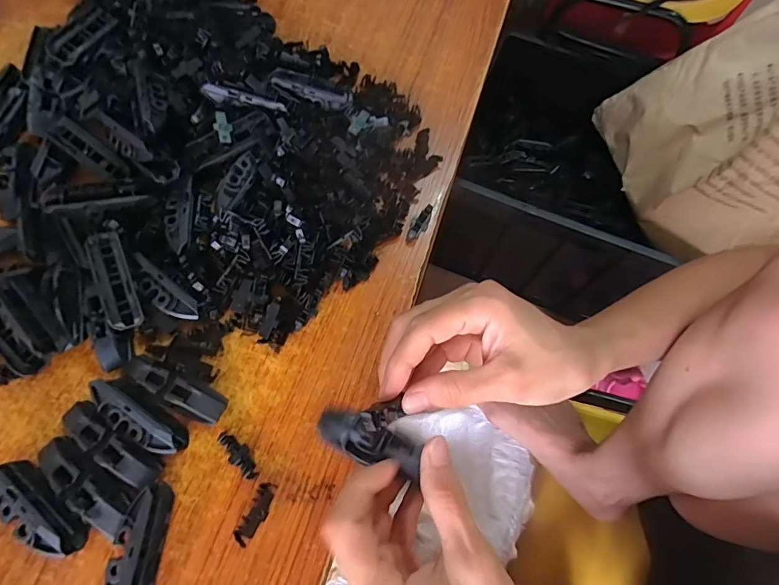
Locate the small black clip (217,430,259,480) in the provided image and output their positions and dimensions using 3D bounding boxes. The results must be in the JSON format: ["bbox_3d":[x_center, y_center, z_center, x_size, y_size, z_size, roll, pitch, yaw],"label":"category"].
[{"bbox_3d":[-0.096,0.103,0.276,0.036,0.008,0.013,40,71,13],"label":"small black clip"}]

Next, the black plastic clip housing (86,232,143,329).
[{"bbox_3d":[-0.191,-0.010,0.299,0.021,0.010,0.074,-22,70,-11],"label":"black plastic clip housing"}]

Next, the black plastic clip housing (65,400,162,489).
[{"bbox_3d":[-0.172,0.095,0.269,0.073,0.020,0.019,36,70,12],"label":"black plastic clip housing"}]

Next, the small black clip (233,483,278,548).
[{"bbox_3d":[-0.081,0.134,0.263,0.012,0.008,0.035,24,68,8],"label":"small black clip"}]

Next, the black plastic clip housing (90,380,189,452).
[{"bbox_3d":[-0.160,0.079,0.275,0.069,0.023,0.023,33,69,11],"label":"black plastic clip housing"}]

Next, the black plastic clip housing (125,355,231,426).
[{"bbox_3d":[-0.141,0.062,0.284,0.072,0.021,0.021,24,68,8],"label":"black plastic clip housing"}]

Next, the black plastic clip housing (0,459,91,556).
[{"bbox_3d":[-0.207,0.126,0.252,0.071,0.023,0.020,38,70,13],"label":"black plastic clip housing"}]

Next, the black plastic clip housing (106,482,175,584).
[{"bbox_3d":[-0.144,0.148,0.247,0.022,0.021,0.070,5,67,-1],"label":"black plastic clip housing"}]

